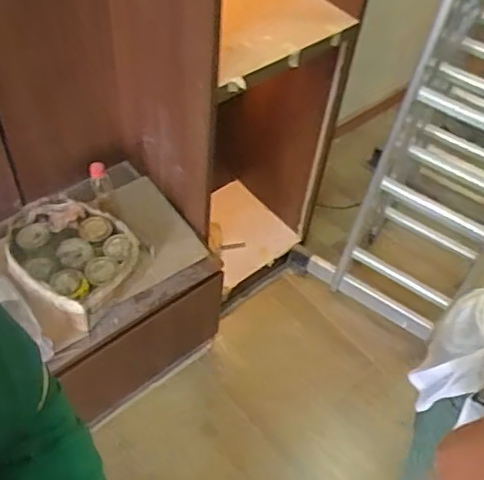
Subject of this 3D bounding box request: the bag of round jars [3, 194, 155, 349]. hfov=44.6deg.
[{"bbox_3d":[-0.372,0.038,1.317,0.294,0.111,0.307,-34,63,-28],"label":"bag of round jars"}]

